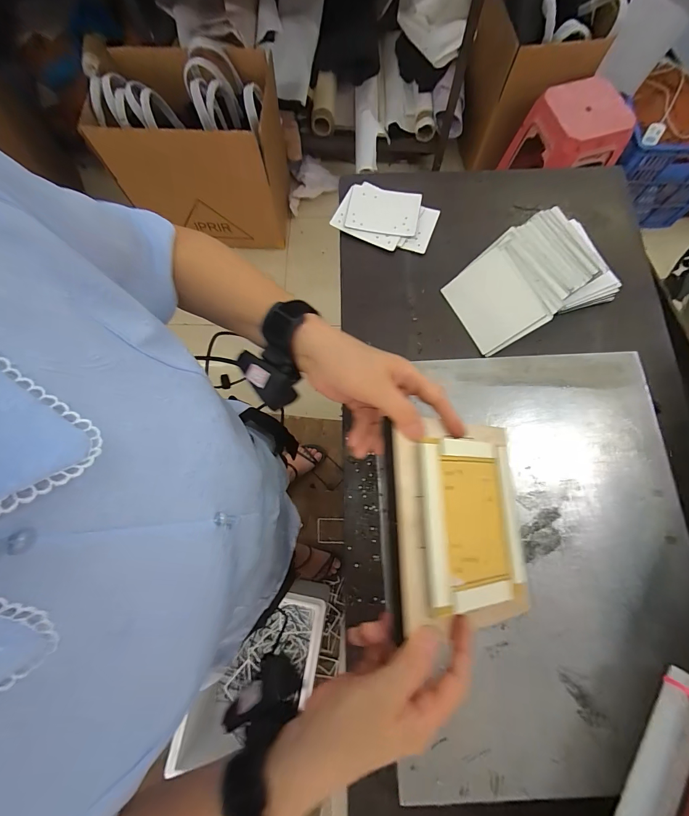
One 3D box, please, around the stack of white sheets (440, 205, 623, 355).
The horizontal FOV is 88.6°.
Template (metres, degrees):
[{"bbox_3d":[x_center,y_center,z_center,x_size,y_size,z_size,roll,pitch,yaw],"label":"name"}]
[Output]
[{"bbox_3d":[0.240,-0.167,0.448,0.203,0.046,0.128,-26,75,-6],"label":"stack of white sheets"}]

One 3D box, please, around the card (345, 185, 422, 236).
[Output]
[{"bbox_3d":[0.056,-0.283,0.507,0.100,0.008,0.076,9,72,3],"label":"card"}]

